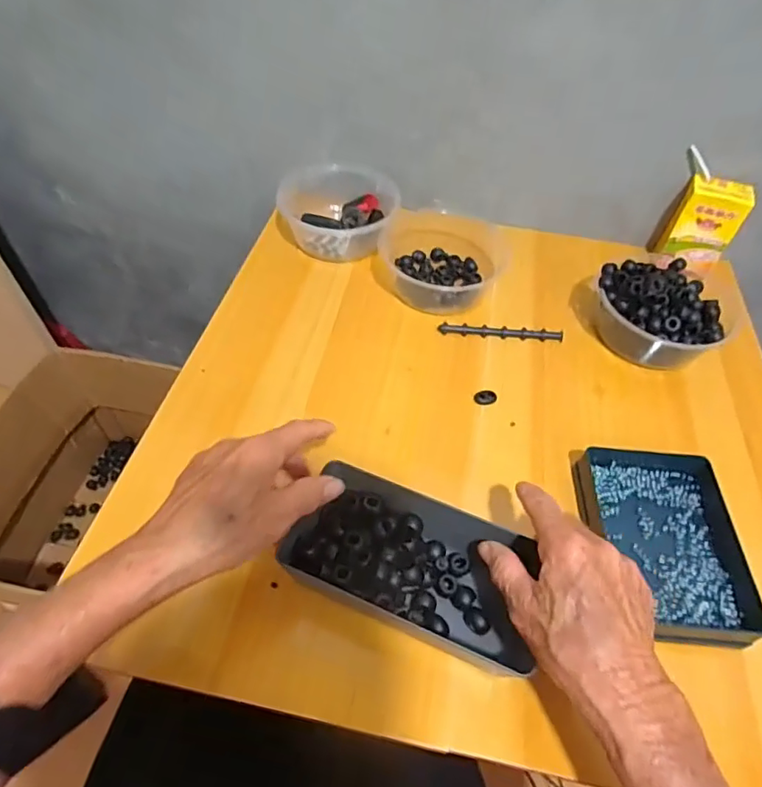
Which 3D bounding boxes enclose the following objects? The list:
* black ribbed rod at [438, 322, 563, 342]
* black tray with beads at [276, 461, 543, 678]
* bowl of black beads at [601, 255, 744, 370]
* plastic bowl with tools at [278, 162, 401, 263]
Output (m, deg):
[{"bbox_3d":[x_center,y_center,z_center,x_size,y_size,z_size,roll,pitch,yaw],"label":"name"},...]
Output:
[{"bbox_3d":[0.132,-0.067,0.574,0.134,0.007,0.011,4,53,-2],"label":"black ribbed rod"},{"bbox_3d":[0.027,0.121,0.391,0.178,0.035,0.101,19,54,9],"label":"black tray with beads"},{"bbox_3d":[0.297,-0.087,0.563,0.130,0.068,0.129,3,53,-3],"label":"bowl of black beads"},{"bbox_3d":[-0.053,-0.222,0.644,0.144,0.065,0.115,19,54,9],"label":"plastic bowl with tools"}]

